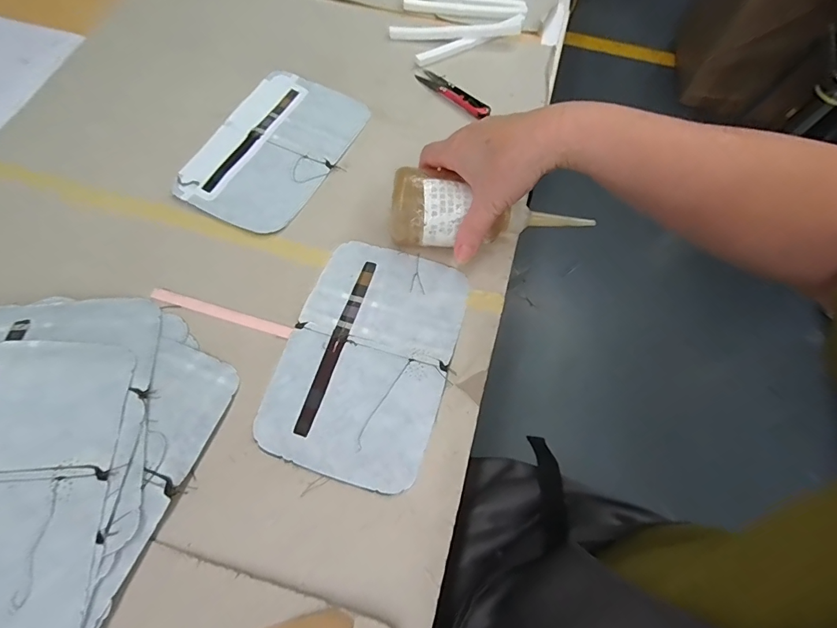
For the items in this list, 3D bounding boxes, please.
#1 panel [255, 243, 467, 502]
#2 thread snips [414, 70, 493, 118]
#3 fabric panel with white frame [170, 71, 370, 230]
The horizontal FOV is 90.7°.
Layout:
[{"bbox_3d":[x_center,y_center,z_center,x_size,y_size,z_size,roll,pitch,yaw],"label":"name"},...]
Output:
[{"bbox_3d":[-0.040,0.030,0.339,0.127,0.004,0.193,16,65,6],"label":"panel"},{"bbox_3d":[0.041,-0.255,0.475,0.026,0.007,0.105,-37,71,-17],"label":"thread snips"},{"bbox_3d":[-0.149,-0.175,0.430,0.130,0.008,0.194,26,67,11],"label":"fabric panel with white frame"}]

